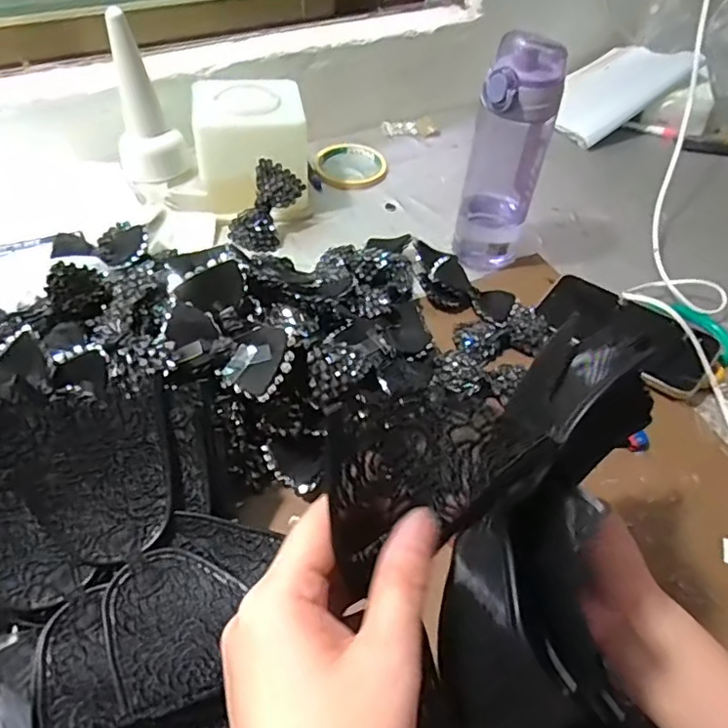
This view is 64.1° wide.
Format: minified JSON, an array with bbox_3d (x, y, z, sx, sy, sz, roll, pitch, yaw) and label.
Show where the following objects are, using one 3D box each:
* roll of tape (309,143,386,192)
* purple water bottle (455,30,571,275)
[{"bbox_3d":[-0.020,-0.253,0.739,0.099,0.008,0.096,-1,50,-4],"label":"roll of tape"},{"bbox_3d":[0.138,-0.197,0.564,0.069,0.211,0.078,15,50,8],"label":"purple water bottle"}]

